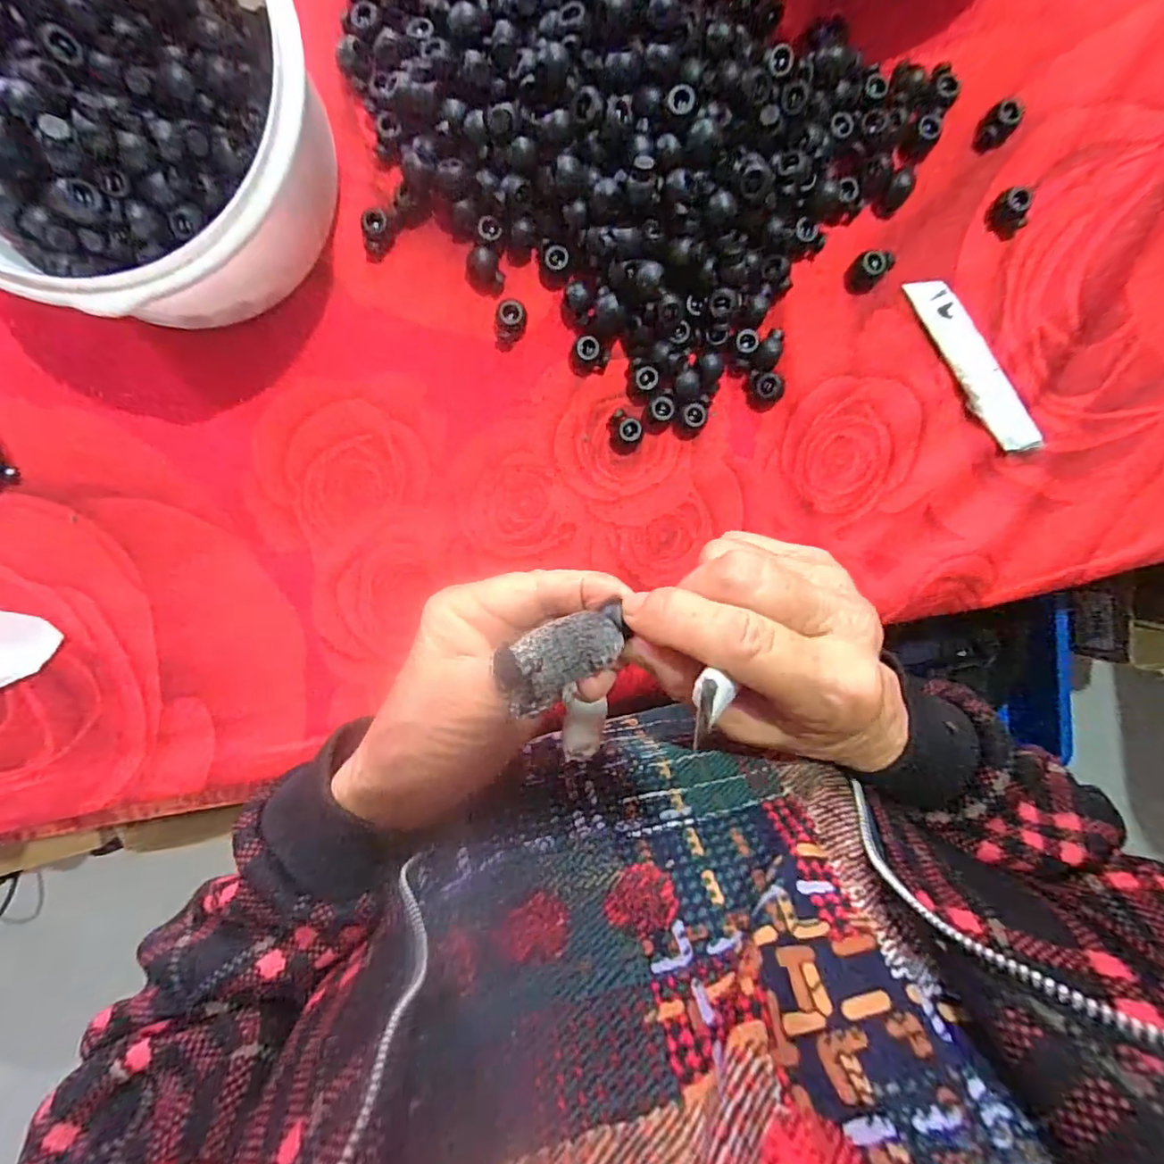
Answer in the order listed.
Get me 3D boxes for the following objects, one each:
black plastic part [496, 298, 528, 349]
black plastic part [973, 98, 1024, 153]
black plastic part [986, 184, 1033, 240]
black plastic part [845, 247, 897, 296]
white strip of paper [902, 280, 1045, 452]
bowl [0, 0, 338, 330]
[{"bbox_3d":[-0.036,-0.131,0.279,0.014,0.013,0.020,13,96,-2],"label":"black plastic part"},{"bbox_3d":[0.203,-0.223,0.269,0.022,0.008,0.016,-40,95,3],"label":"black plastic part"},{"bbox_3d":[0.213,-0.183,0.272,0.019,0.012,0.016,35,95,-4],"label":"black plastic part"},{"bbox_3d":[0.143,-0.156,0.274,0.020,0.011,0.016,-45,95,4],"label":"black plastic part"},{"bbox_3d":[0.200,-0.110,0.281,0.019,0.005,0.102,-35,96,3],"label":"white strip of paper"},{"bbox_3d":[-0.191,-0.197,0.233,0.161,0.074,0.171,0,95,-3],"label":"bowl"}]

